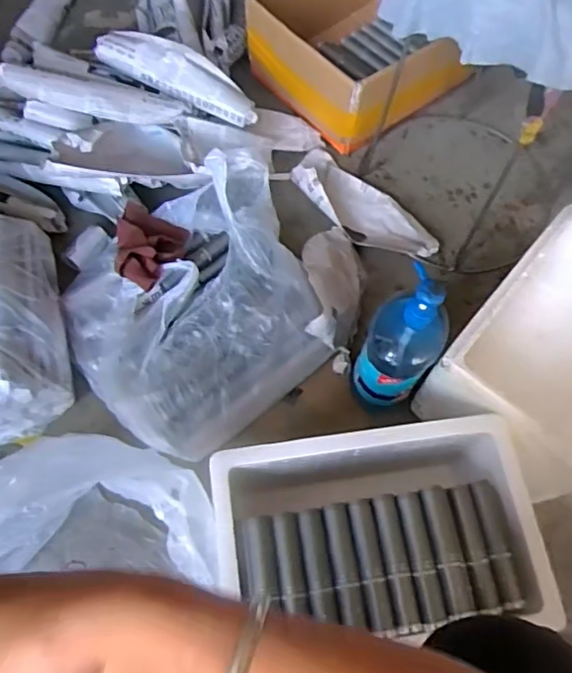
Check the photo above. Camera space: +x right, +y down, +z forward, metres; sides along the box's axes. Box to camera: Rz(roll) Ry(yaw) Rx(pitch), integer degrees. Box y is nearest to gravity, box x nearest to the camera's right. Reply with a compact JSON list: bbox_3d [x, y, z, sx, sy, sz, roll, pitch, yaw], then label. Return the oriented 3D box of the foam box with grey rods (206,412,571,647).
[{"bbox_3d":[0.095,0.227,0.665,0.335,0.163,0.216,-6,66,-6],"label":"foam box with grey rods"}]

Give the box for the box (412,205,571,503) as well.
[{"bbox_3d":[0.355,0.037,0.798,0.223,0.193,0.347,38,69,14],"label":"box"}]

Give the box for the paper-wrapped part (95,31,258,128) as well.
[{"bbox_3d":[-0.178,-0.431,0.948,0.293,0.034,0.082,32,68,11],"label":"paper-wrapped part"}]

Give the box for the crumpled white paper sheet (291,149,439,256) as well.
[{"bbox_3d":[0.121,-0.207,0.951,0.270,0.041,0.107,42,70,15],"label":"crumpled white paper sheet"}]

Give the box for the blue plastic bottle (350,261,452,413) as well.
[{"bbox_3d":[0.143,0.017,0.734,0.091,0.240,0.104,23,66,8],"label":"blue plastic bottle"}]

